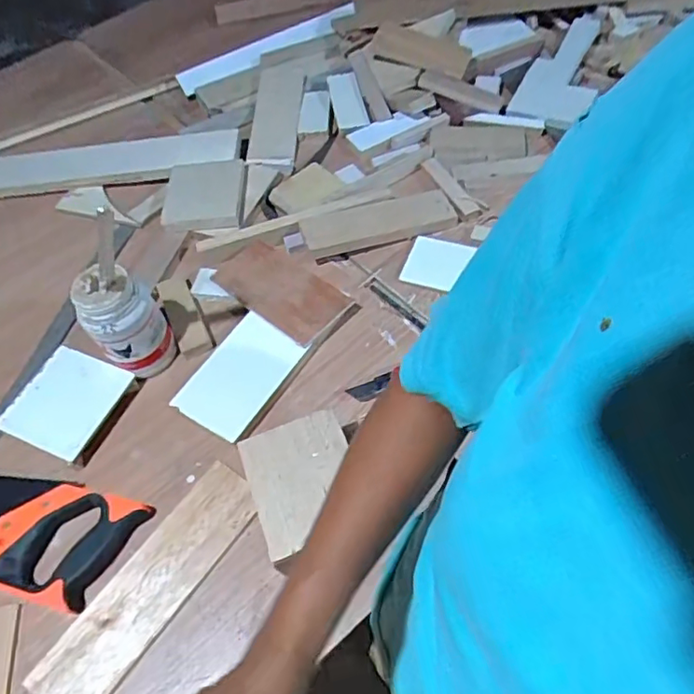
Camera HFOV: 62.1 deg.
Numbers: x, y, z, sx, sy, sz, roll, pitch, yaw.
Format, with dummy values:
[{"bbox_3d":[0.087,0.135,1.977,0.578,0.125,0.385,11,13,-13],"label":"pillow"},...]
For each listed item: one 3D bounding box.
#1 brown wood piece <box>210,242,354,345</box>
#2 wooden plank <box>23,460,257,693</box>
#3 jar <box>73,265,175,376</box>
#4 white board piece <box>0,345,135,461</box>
[{"bbox_3d":[-0.083,-0.075,0.722,0.172,0.010,0.093,37,67,26],"label":"brown wood piece"},{"bbox_3d":[-0.186,0.226,0.552,0.074,0.015,0.249,29,65,23],"label":"wooden plank"},{"bbox_3d":[-0.251,-0.030,0.652,0.083,0.123,0.064,-34,60,-16],"label":"jar"},{"bbox_3d":[-0.325,0.063,0.669,0.115,0.023,0.115,18,61,17],"label":"white board piece"}]

